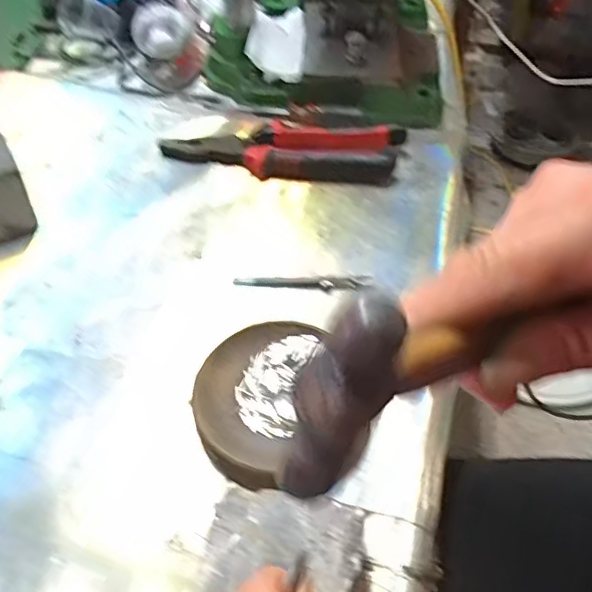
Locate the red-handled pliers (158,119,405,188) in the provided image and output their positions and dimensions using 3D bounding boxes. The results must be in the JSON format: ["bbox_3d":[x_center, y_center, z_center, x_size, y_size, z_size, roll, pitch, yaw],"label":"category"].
[{"bbox_3d":[-0.014,-0.137,0.536,0.213,0.032,0.054,7,51,5],"label":"red-handled pliers"}]

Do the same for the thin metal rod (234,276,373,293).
[{"bbox_3d":[0.006,-0.011,0.451,0.104,0.004,0.010,0,50,-1],"label":"thin metal rod"}]

